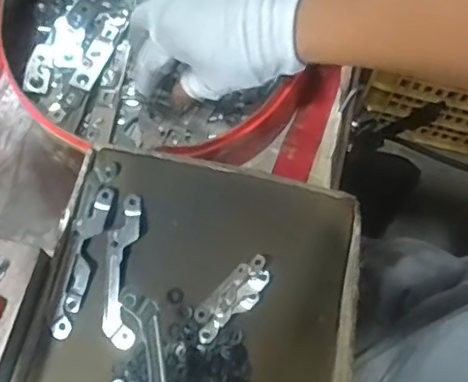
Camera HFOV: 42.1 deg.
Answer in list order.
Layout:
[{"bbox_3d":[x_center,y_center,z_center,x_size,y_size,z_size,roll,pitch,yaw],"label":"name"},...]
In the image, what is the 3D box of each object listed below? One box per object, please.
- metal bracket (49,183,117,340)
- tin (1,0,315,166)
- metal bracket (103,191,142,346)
[{"bbox_3d":[-0.097,0.043,0.383,0.017,0.012,0.095,14,70,3],"label":"metal bracket"},{"bbox_3d":[-0.064,-0.159,0.510,0.240,0.054,0.281,5,69,1],"label":"tin"},{"bbox_3d":[-0.070,0.049,0.382,0.019,0.005,0.095,1,70,-2],"label":"metal bracket"}]

